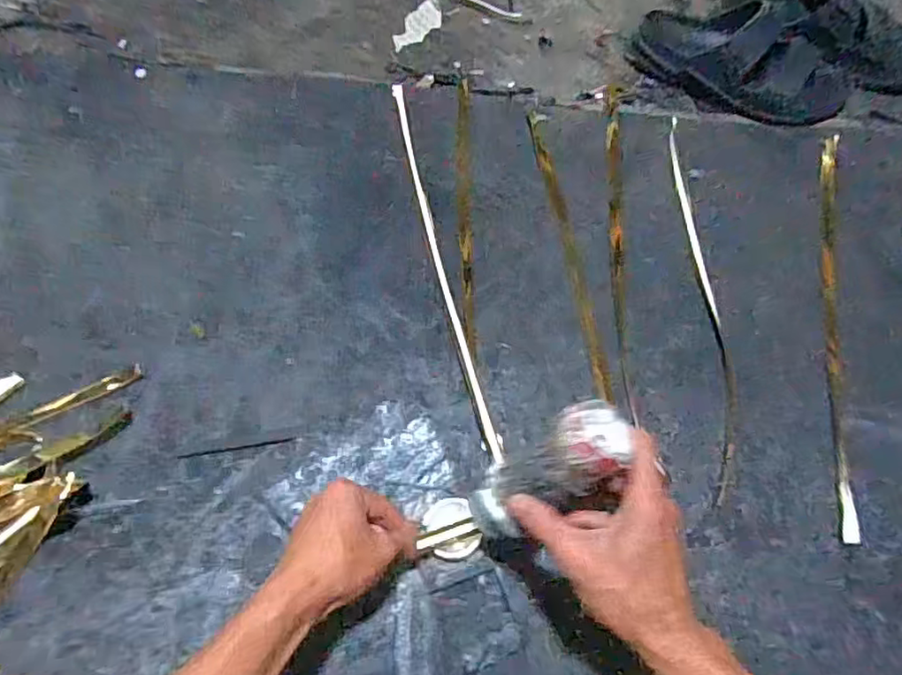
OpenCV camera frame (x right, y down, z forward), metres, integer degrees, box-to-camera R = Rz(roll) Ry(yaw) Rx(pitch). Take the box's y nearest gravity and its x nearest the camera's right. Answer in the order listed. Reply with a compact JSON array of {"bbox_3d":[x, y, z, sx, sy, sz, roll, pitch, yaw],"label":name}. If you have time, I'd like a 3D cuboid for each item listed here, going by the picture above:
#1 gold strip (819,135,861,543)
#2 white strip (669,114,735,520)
[{"bbox_3d":[0.394,-0.026,0.622,0.027,0.011,0.451,9,69,7],"label":"gold strip"},{"bbox_3d":[0.269,-0.048,0.638,0.031,0.012,0.433,2,66,-2],"label":"white strip"}]

